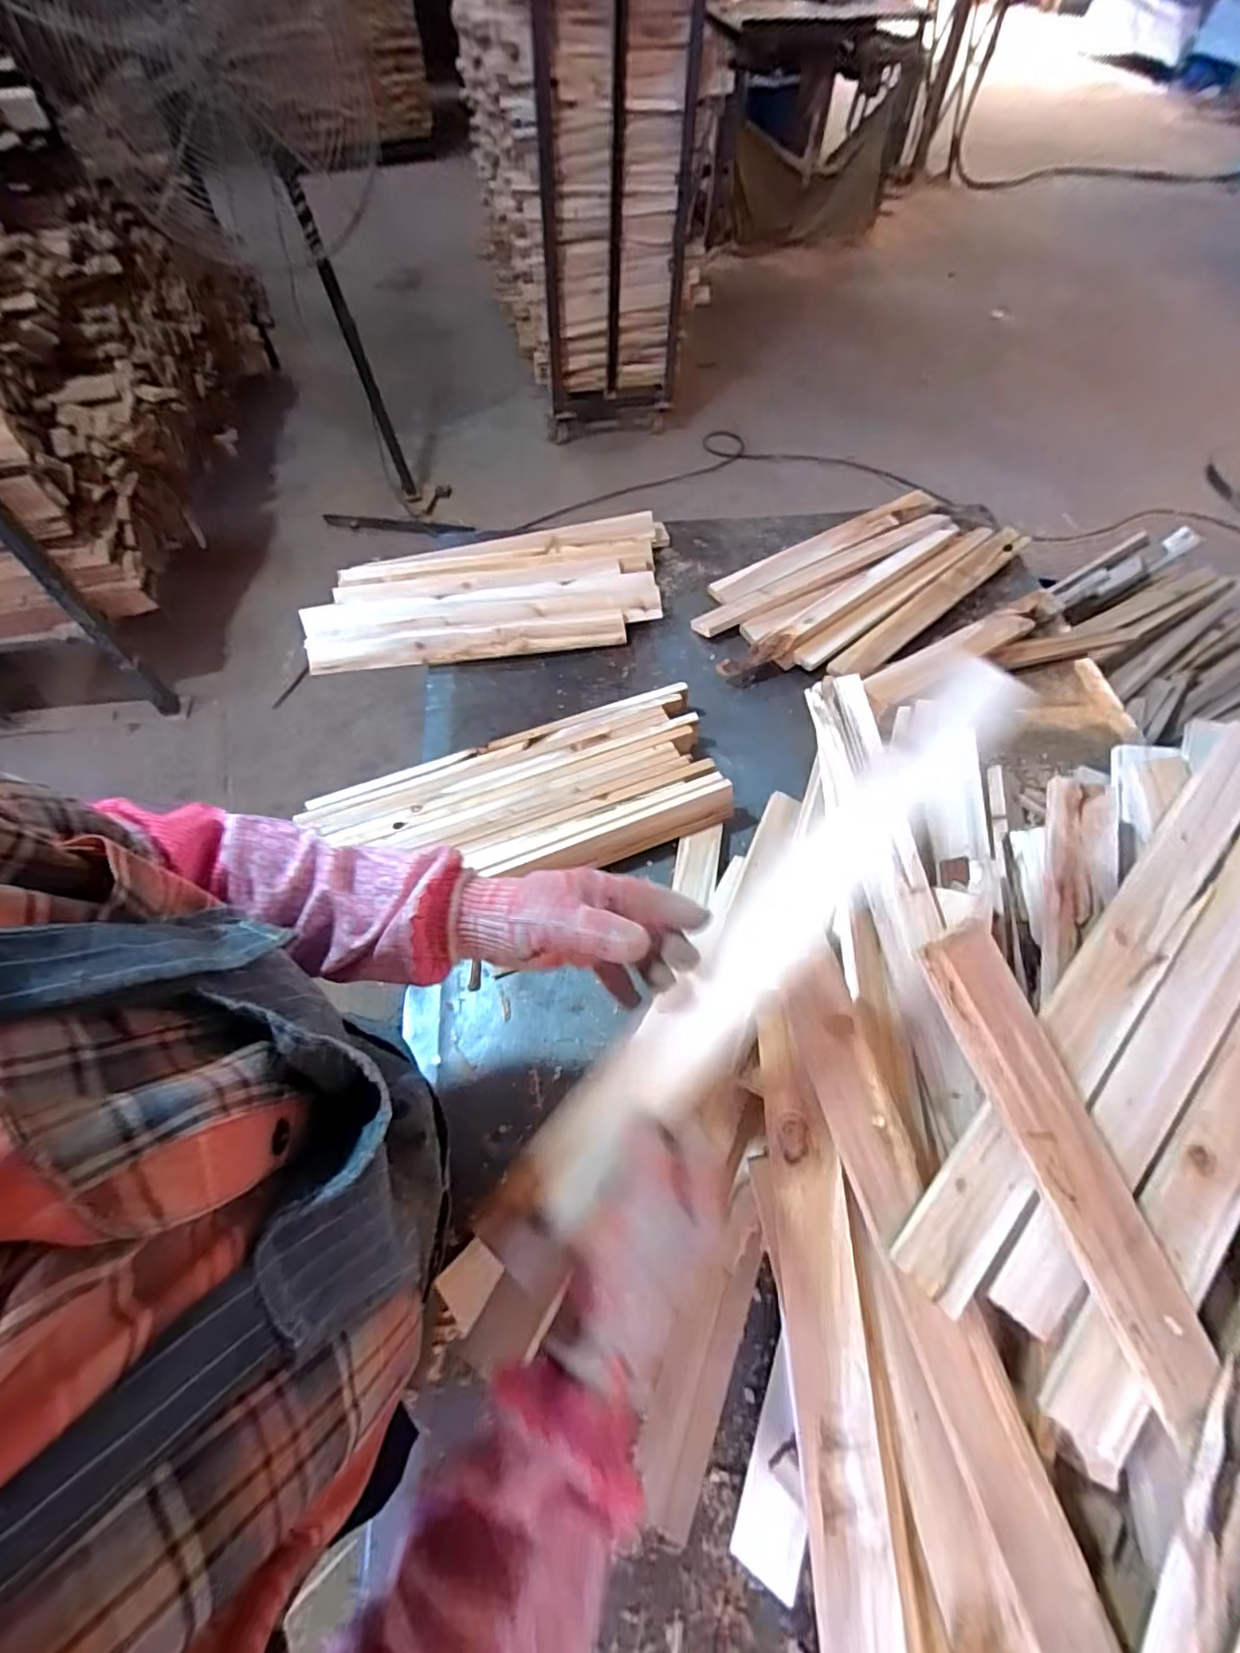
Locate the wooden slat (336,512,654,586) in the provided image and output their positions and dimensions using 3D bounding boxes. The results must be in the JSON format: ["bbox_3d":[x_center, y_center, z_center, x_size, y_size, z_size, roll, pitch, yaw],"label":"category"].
[{"bbox_3d":[-0.184,-0.452,1.003,0.513,0.012,0.069,-17,57,-14],"label":"wooden slat"}]

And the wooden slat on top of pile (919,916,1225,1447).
[{"bbox_3d":[0.286,0.214,0.391,0.054,0.017,0.325,-28,90,-15],"label":"wooden slat on top of pile"}]

